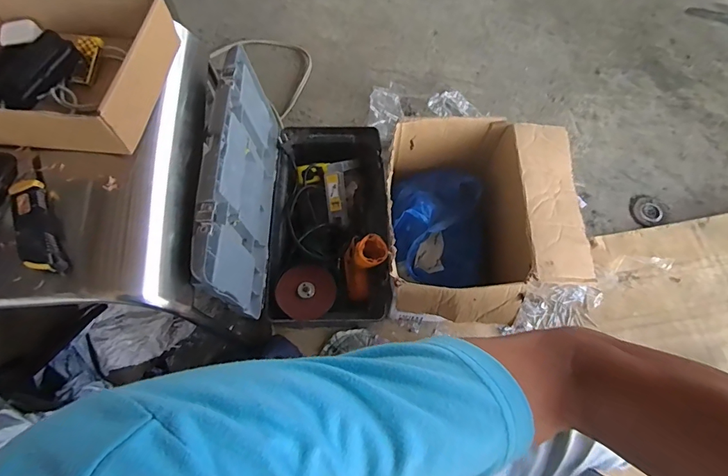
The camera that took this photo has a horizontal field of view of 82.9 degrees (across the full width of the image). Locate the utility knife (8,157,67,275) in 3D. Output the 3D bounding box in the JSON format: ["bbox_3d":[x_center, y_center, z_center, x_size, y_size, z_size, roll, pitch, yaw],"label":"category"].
[{"bbox_3d":[-0.380,-0.028,0.472,0.038,0.032,0.175,-28,68,-13],"label":"utility knife"}]

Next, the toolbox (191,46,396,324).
[{"bbox_3d":[-0.094,-0.076,0.717,0.250,0.305,0.400,-1,65,-2],"label":"toolbox"}]

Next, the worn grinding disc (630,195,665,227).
[{"bbox_3d":[0.653,-0.066,0.952,0.086,0.008,0.075,-26,69,-11],"label":"worn grinding disc"}]

